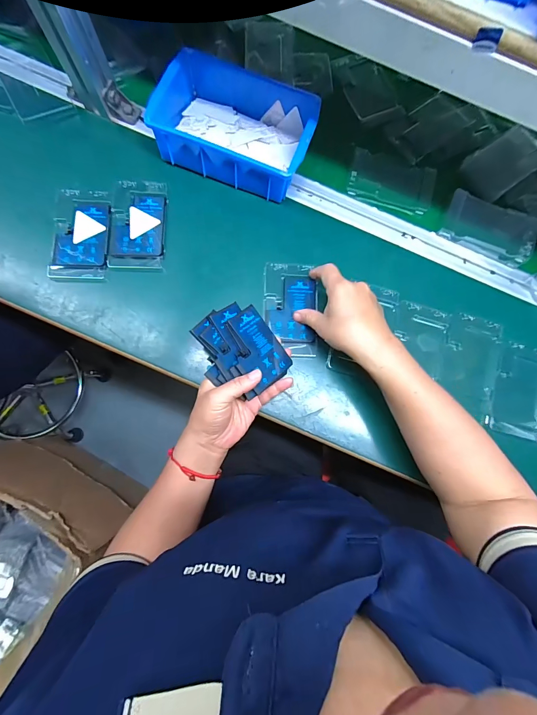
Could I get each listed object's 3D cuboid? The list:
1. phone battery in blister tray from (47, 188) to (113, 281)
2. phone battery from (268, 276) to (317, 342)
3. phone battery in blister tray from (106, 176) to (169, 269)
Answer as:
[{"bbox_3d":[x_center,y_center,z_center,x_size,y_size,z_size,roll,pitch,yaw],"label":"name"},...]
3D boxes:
[{"bbox_3d":[-0.250,-0.165,0.431,0.072,0.004,0.125,2,83,-3],"label":"phone battery in blister tray"},{"bbox_3d":[0.033,-0.067,0.433,0.061,0.007,0.089,4,83,-3],"label":"phone battery"},{"bbox_3d":[-0.178,-0.182,0.441,0.071,0.010,0.126,1,83,-3],"label":"phone battery in blister tray"}]

